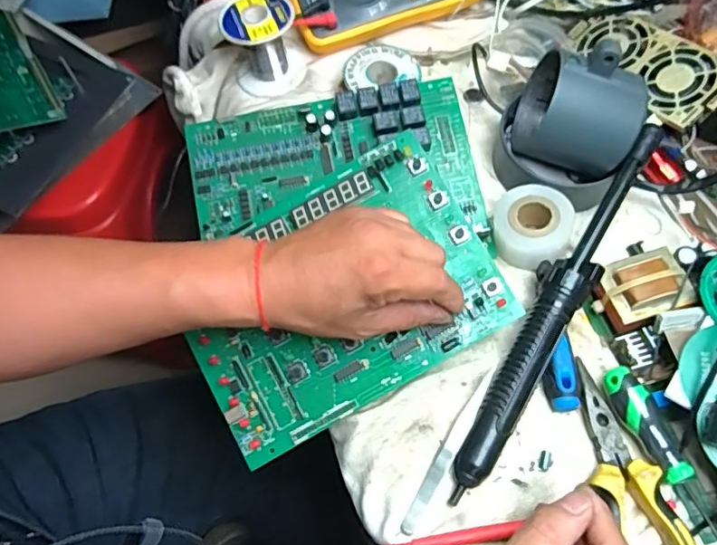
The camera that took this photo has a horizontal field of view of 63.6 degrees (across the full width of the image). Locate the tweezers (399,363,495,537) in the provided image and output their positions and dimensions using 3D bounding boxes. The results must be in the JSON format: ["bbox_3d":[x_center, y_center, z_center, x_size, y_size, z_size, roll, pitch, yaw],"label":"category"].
[{"bbox_3d":[0.061,0.120,0.388,0.012,0.015,0.117,29,68,14],"label":"tweezers"}]

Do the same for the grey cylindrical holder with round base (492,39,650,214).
[{"bbox_3d":[0.164,-0.114,0.457,0.099,0.117,0.082,24,67,12],"label":"grey cylindrical holder with round base"}]

